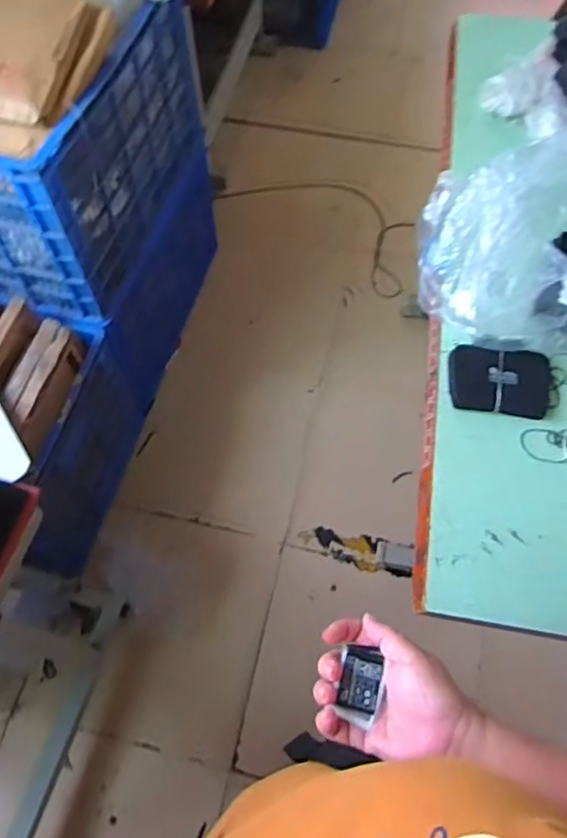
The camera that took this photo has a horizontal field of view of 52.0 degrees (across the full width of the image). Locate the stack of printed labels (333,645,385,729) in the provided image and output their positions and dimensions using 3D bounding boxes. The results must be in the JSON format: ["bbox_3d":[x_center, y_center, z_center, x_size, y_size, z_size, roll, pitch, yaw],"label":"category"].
[{"bbox_3d":[0.060,0.209,0.462,0.033,0.008,0.051,19,65,10],"label":"stack of printed labels"}]

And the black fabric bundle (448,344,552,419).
[{"bbox_3d":[0.298,-0.053,0.792,0.137,0.019,0.098,6,64,4],"label":"black fabric bundle"}]

